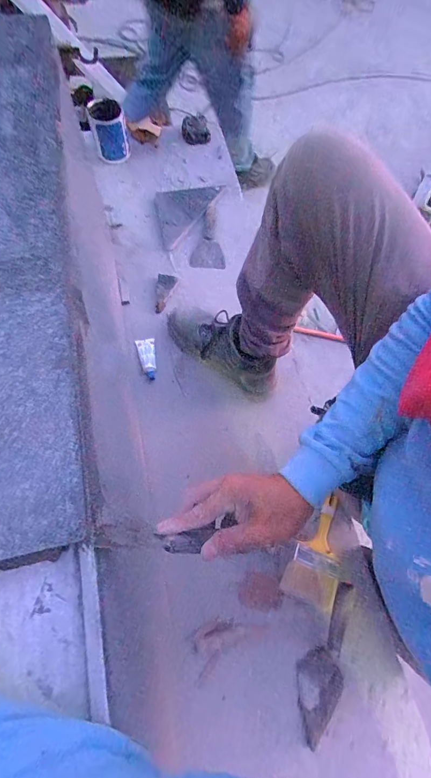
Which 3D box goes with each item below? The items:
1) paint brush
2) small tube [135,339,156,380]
[{"bbox_3d":[0.216,0.326,0.701,0.119,0.044,0.207,28,72,-9],"label":"paint brush"},{"bbox_3d":[-0.162,-0.075,0.857,0.045,0.024,0.115,-17,71,-9],"label":"small tube"}]

